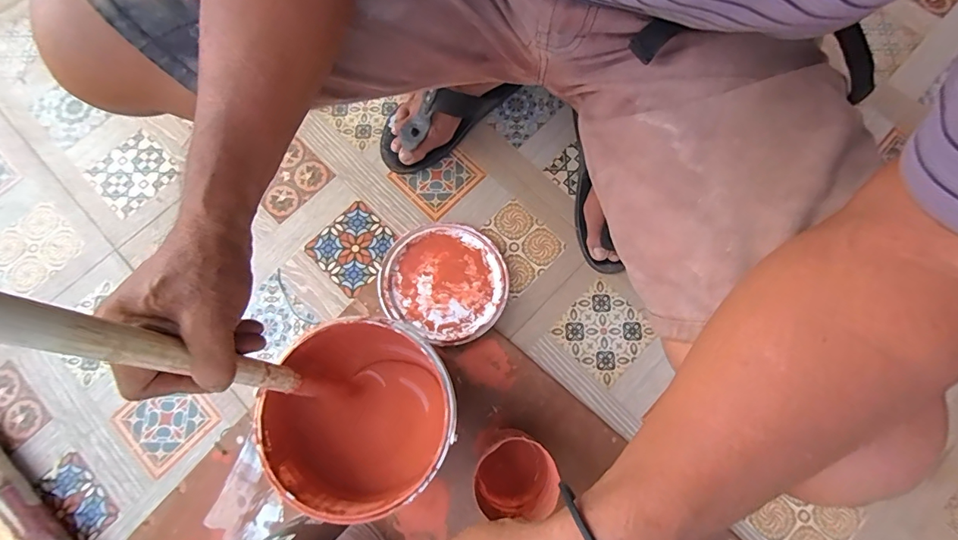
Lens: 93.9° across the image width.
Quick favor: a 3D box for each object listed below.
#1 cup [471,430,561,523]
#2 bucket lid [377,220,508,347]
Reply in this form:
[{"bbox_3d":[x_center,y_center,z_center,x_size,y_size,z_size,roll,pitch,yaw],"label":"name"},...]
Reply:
[{"bbox_3d":[0.040,0.230,0.508,0.082,0.125,0.077,0,75,1],"label":"cup"},{"bbox_3d":[-0.047,0.014,0.629,0.170,0.027,0.163,0,75,1],"label":"bucket lid"}]

